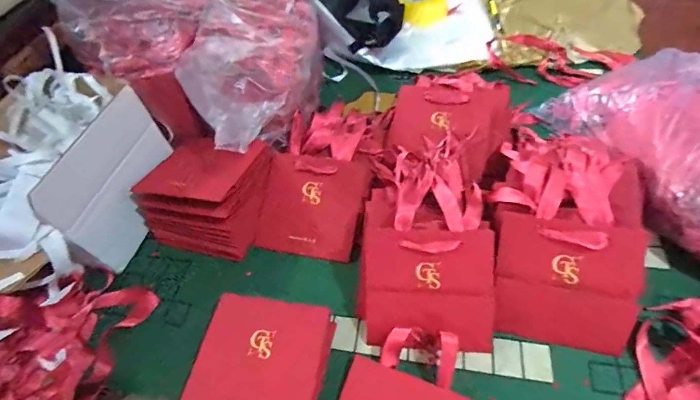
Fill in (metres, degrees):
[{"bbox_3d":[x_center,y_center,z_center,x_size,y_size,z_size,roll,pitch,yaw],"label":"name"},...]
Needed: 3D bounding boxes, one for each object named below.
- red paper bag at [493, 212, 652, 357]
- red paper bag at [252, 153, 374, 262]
[{"bbox_3d":[0.236,0.091,0.414,0.152,0.015,0.135,8,96,7],"label":"red paper bag"},{"bbox_3d":[-0.053,0.007,0.538,0.141,0.019,0.148,14,88,8],"label":"red paper bag"}]

